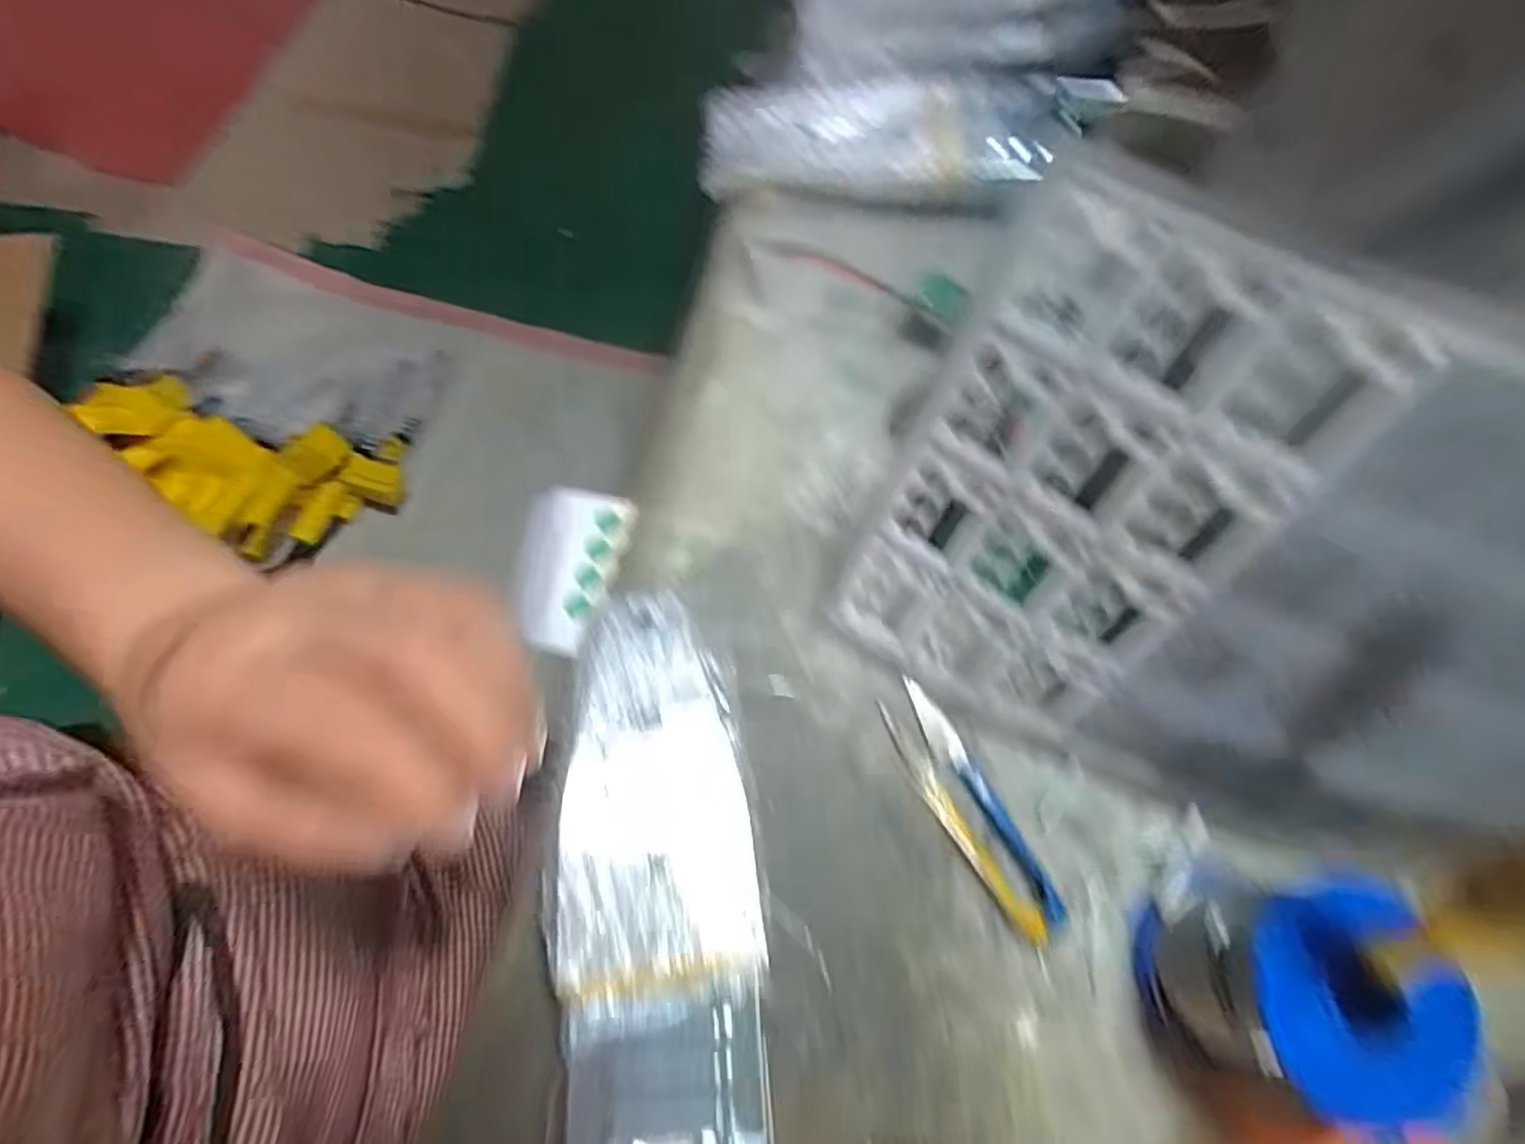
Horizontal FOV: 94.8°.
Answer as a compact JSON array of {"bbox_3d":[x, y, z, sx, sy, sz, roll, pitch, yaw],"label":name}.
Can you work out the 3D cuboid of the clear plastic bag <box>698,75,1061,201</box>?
[{"bbox_3d":[0.061,-0.225,0.363,0.181,0.014,0.074,0,70,-5],"label":"clear plastic bag"}]

